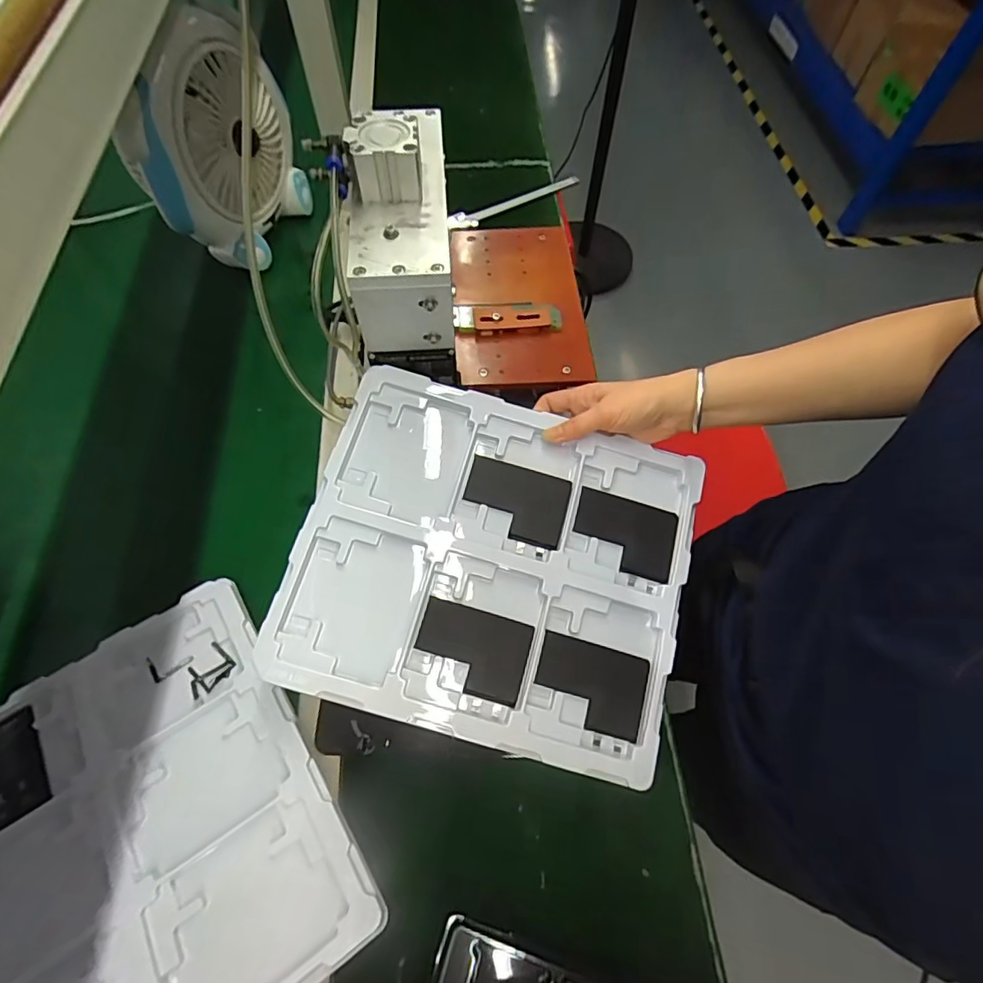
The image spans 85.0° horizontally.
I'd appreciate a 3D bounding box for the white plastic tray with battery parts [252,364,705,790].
[{"bbox_3d":[0.004,0.057,0.447,0.310,0.013,0.272,17,73,0],"label":"white plastic tray with battery parts"}]

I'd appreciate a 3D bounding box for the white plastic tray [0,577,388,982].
[{"bbox_3d":[-0.276,0.253,0.396,0.275,0.016,0.314,-30,58,-19],"label":"white plastic tray"}]

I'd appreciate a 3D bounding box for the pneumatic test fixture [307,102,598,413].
[{"bbox_3d":[-0.019,-0.235,0.501,0.221,0.174,0.206,-8,66,-5],"label":"pneumatic test fixture"}]

